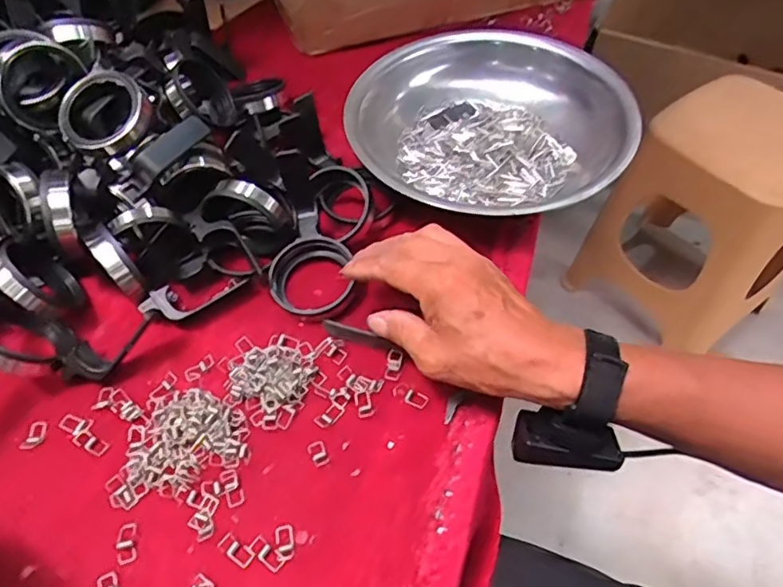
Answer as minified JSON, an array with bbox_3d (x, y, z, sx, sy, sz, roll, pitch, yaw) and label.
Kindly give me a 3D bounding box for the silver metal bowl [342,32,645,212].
[{"bbox_3d":[0.081,-0.147,0.527,0.238,0.063,0.198,-7,54,-5],"label":"silver metal bowl"}]

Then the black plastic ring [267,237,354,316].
[{"bbox_3d":[-0.065,-0.014,0.479,0.065,0.024,0.064,0,54,0],"label":"black plastic ring"}]

